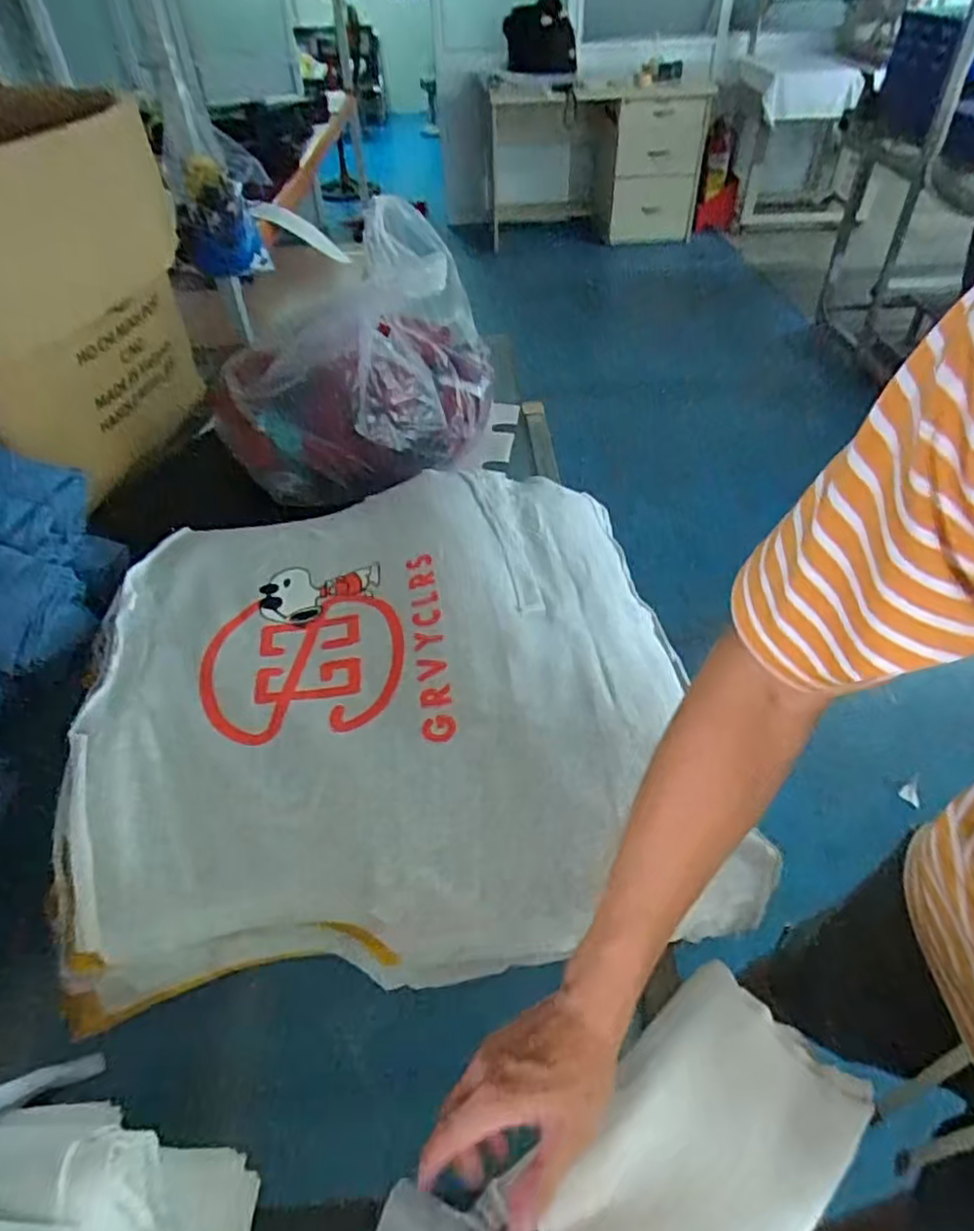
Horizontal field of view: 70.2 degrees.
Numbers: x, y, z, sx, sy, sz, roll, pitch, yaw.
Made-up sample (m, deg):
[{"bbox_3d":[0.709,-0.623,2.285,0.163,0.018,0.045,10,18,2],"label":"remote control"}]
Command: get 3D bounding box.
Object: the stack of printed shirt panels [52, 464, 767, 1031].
[{"bbox_3d":[-0.101,0.070,0.773,0.623,0.085,0.619,-7,46,-6],"label":"stack of printed shirt panels"}]

